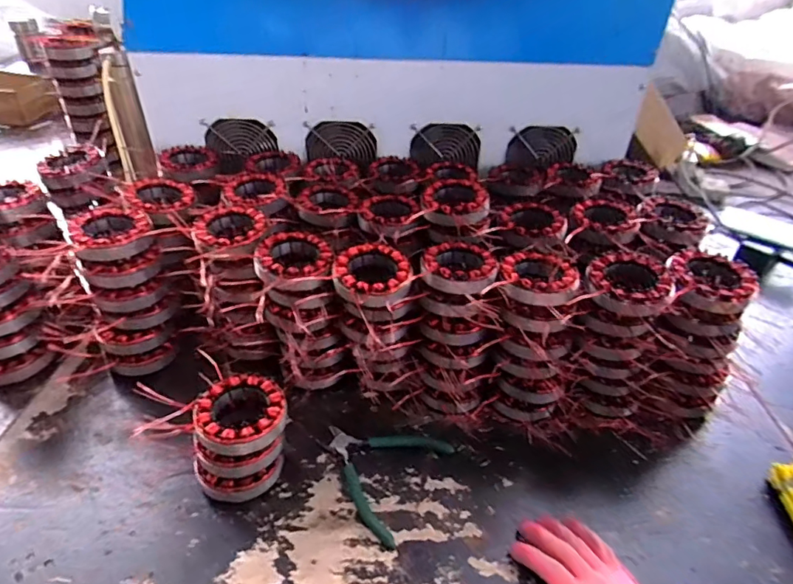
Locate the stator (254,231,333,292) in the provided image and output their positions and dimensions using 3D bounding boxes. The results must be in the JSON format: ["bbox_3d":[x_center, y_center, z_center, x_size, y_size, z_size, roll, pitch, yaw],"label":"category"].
[{"bbox_3d":[-0.116,-0.031,0.544,0.082,0.034,0.097,-3,38,-9],"label":"stator"}]

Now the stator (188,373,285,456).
[{"bbox_3d":[-0.158,0.123,0.489,0.087,0.026,0.083,-10,40,-17],"label":"stator"}]

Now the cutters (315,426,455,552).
[{"bbox_3d":[-0.026,0.189,0.532,0.132,0.014,0.136,22,41,22],"label":"cutters"}]

